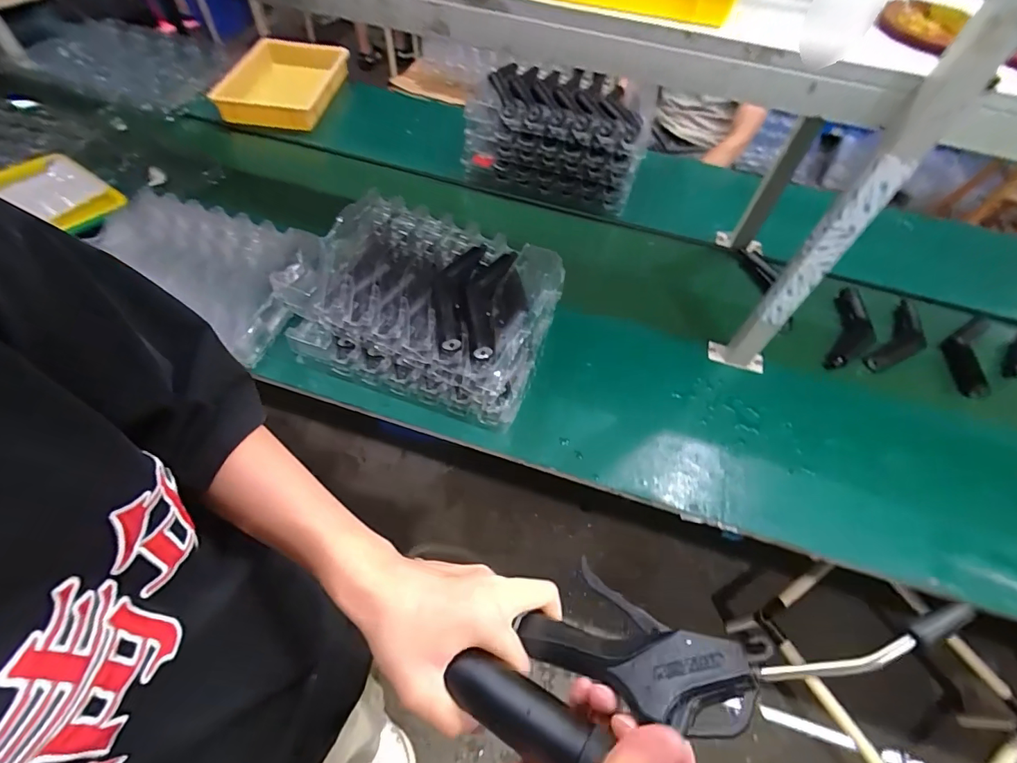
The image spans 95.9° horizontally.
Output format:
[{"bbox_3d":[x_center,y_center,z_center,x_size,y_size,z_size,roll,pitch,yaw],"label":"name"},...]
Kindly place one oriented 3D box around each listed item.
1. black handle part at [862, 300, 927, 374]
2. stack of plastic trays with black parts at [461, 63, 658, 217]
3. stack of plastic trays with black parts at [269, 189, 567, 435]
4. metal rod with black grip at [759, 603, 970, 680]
[{"bbox_3d":[0.783,-0.079,0.915,0.075,0.022,0.226,40,62,21],"label":"black handle part"},{"bbox_3d":[0.120,-0.608,1.085,0.396,0.209,0.282,13,56,4],"label":"stack of plastic trays with black parts"},{"bbox_3d":[-0.140,-0.131,0.791,0.410,0.140,0.297,19,56,8],"label":"stack of plastic trays with black parts"},{"bbox_3d":[0.177,0.135,0.228,0.103,0.006,0.014,-26,58,11],"label":"metal rod with black grip"}]

